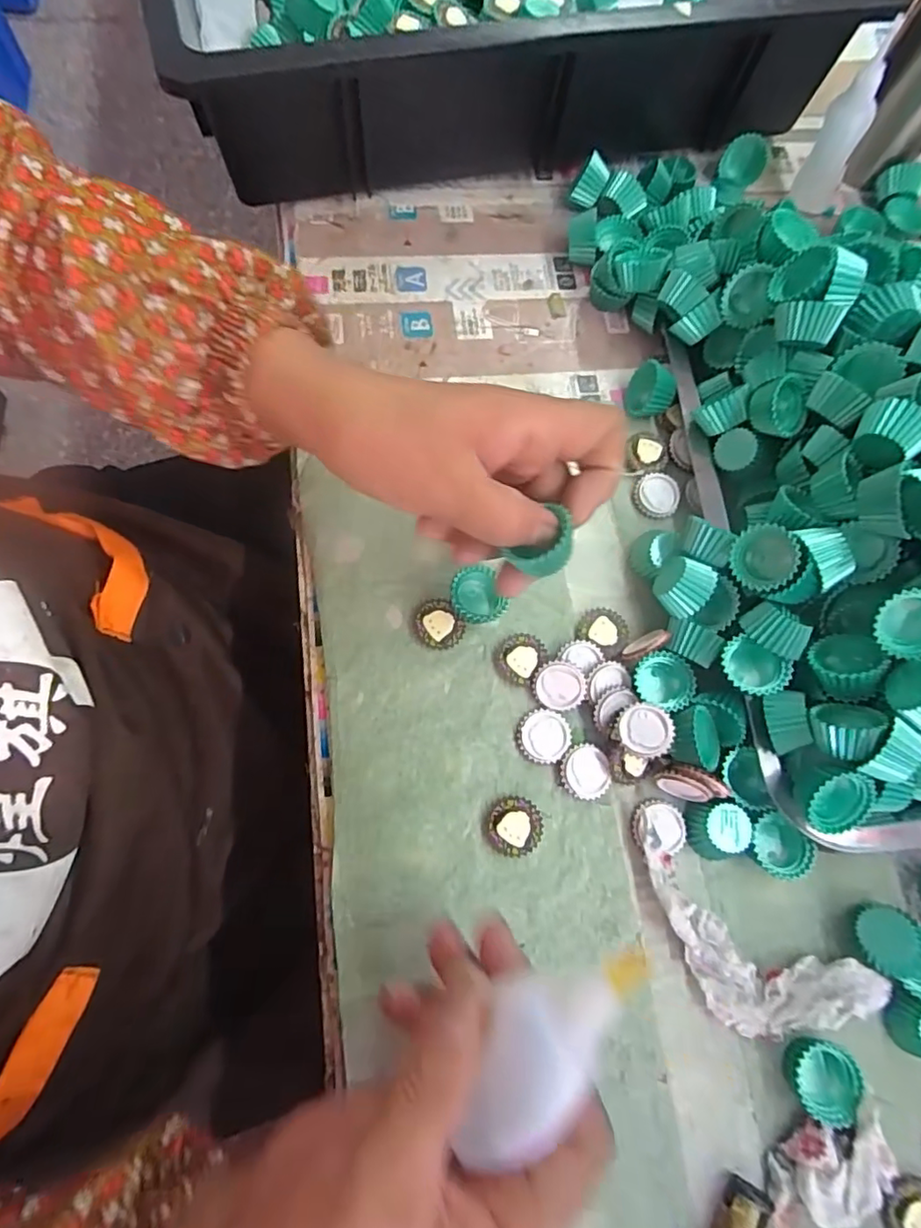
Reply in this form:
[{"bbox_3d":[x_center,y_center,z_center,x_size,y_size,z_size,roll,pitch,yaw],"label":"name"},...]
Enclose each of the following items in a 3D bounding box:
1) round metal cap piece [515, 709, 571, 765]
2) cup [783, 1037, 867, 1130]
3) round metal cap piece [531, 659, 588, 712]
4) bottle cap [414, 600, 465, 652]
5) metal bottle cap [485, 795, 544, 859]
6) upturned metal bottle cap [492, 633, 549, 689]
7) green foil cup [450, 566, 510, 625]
[{"bbox_3d":[0.044,0.064,0.307,0.027,0.004,0.028,1,74,-4],"label":"round metal cap piece"},{"bbox_3d":[0.169,0.215,0.267,0.028,0.013,0.031,28,74,4],"label":"cup"},{"bbox_3d":[0.053,0.039,0.310,0.027,0.004,0.026,23,100,7],"label":"round metal cap piece"},{"bbox_3d":[-0.012,0.007,0.318,0.024,0.005,0.027,-33,79,-12],"label":"bottle cap"},{"bbox_3d":[0.027,0.108,0.293,0.028,0.005,0.028,1,74,-4],"label":"metal bottle cap"},{"bbox_3d":[0.032,0.024,0.317,0.025,0.006,0.029,29,74,4],"label":"upturned metal bottle cap"},{"bbox_3d":[0.009,-0.009,0.319,0.026,0.013,0.029,-21,77,-10],"label":"green foil cup"}]

